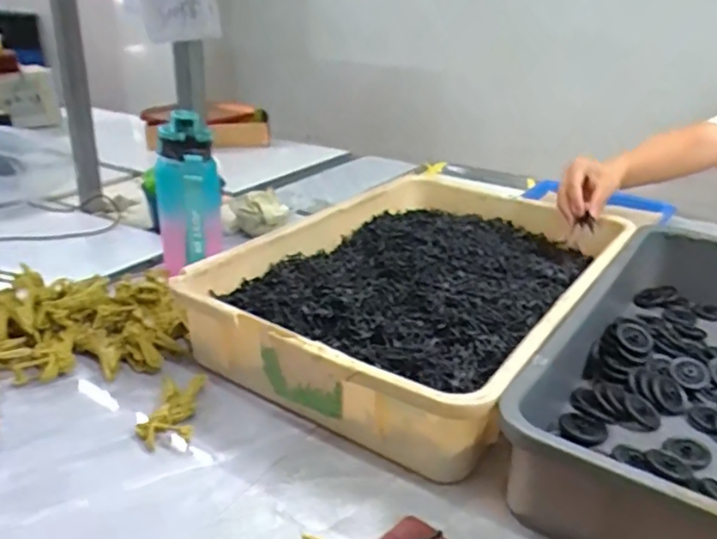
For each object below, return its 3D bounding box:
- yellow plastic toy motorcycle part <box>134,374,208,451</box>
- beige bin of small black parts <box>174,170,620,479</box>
[{"bbox_3d":[-0.178,0.133,0.592,0.047,0.019,0.089,-1,24,-1],"label":"yellow plastic toy motorcycle part"},{"bbox_3d":[0.089,0.016,0.754,0.354,0.099,0.525,16,29,32],"label":"beige bin of small black parts"}]

